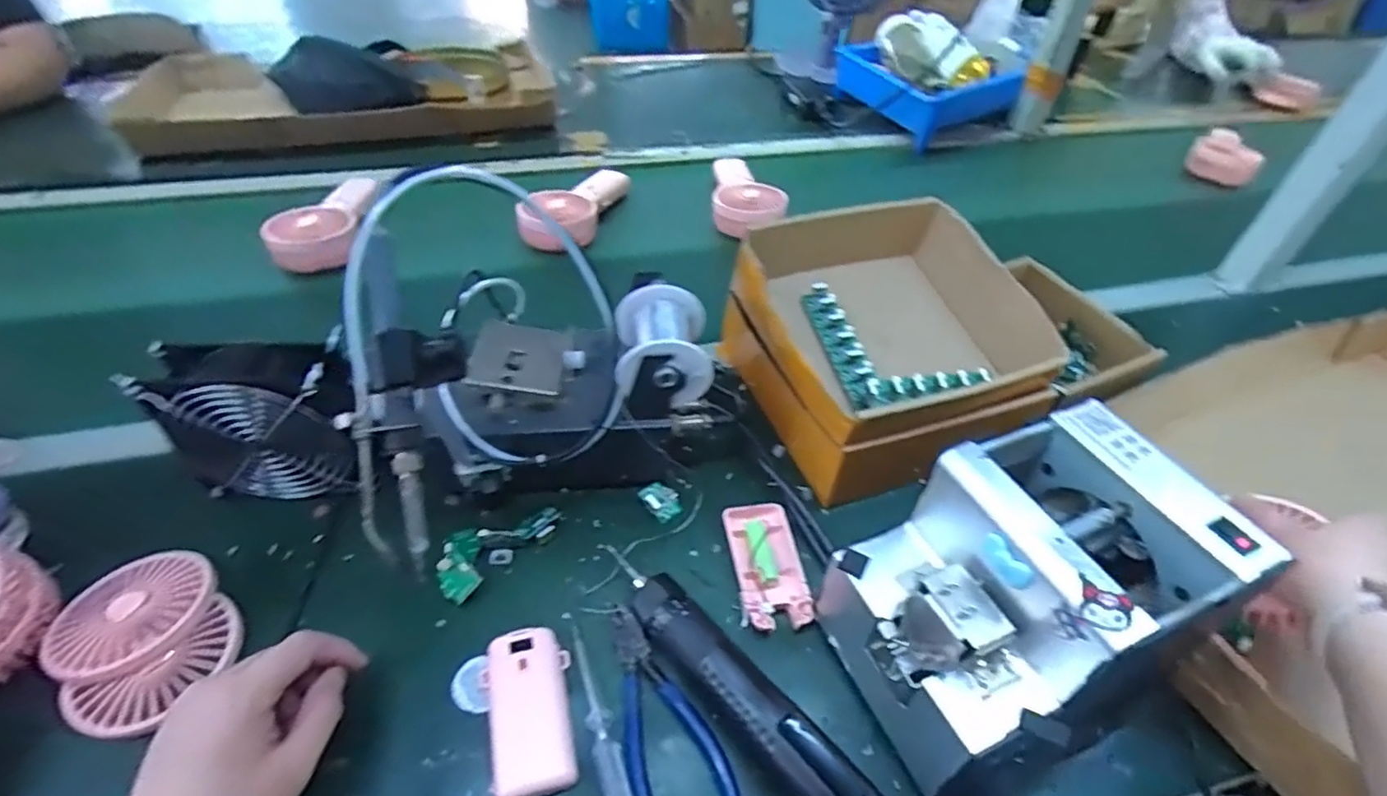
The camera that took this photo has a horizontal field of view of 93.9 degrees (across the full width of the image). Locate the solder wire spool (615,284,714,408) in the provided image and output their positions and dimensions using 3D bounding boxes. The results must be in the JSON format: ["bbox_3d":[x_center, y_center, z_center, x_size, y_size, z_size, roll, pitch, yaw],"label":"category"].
[{"bbox_3d":[-0.023,-0.031,0.475,0.065,0.071,0.075,-2,45,-5],"label":"solder wire spool"}]

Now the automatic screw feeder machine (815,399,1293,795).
[{"bbox_3d":[0.190,0.113,0.380,0.180,0.143,0.129,-16,48,-19],"label":"automatic screw feeder machine"}]

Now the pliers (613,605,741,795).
[{"bbox_3d":[-0.019,0.194,0.389,0.057,0.011,0.148,-14,47,-16],"label":"pliers"}]

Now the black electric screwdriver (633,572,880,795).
[{"bbox_3d":[0.036,0.185,0.376,0.038,0.037,0.204,-32,55,-31],"label":"black electric screwdriver"}]

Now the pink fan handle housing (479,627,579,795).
[{"bbox_3d":[-0.097,0.183,0.383,0.049,0.012,0.092,-11,46,-14],"label":"pink fan handle housing"}]

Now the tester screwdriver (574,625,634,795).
[{"bbox_3d":[-0.053,0.195,0.379,0.016,0.011,0.126,-13,47,-16],"label":"tester screwdriver"}]

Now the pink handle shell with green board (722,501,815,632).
[{"bbox_3d":[0.052,0.117,0.464,0.046,0.013,0.095,-5,45,-9],"label":"pink handle shell with green board"}]

